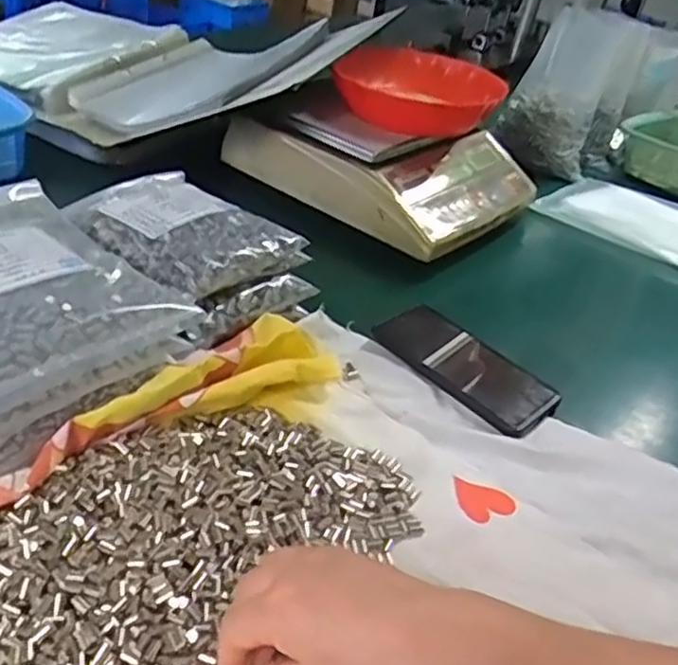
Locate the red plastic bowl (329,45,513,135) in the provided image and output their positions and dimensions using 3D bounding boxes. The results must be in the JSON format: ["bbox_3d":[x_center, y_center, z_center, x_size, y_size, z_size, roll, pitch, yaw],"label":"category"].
[{"bbox_3d":[0.095,-0.302,0.862,0.197,0.066,0.206,9,36,-2],"label":"red plastic bowl"}]

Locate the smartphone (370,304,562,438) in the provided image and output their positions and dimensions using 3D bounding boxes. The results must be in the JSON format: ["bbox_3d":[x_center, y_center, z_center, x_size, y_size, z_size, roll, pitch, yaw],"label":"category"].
[{"bbox_3d":[0.110,0.026,0.603,0.070,0.014,0.160,-32,53,-31],"label":"smartphone"}]

